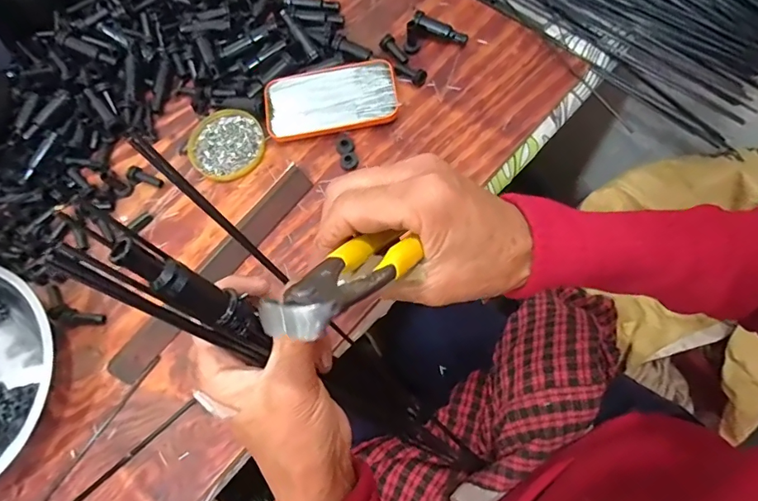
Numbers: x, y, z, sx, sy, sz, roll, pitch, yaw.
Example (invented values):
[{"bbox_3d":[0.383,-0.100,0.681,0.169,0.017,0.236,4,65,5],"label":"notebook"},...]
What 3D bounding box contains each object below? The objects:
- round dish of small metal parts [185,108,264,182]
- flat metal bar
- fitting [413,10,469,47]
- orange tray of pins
[{"bbox_3d":[-0.171,-0.120,0.520,0.081,0.009,0.086,-2,71,6],"label":"round dish of small metal parts"},{"bbox_3d":[-0.168,0.018,0.471,0.034,0.013,0.267,37,78,17],"label":"flat metal bar"},{"bbox_3d":[0.071,-0.254,0.533,0.066,0.018,0.016,28,76,15],"label":"fitting"},{"bbox_3d":[-0.054,-0.169,0.510,0.143,0.017,0.078,-8,70,3],"label":"orange tray of pins"}]

